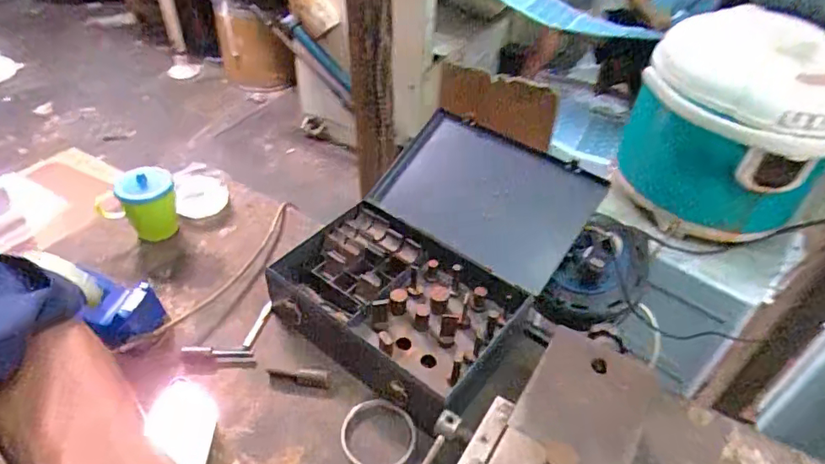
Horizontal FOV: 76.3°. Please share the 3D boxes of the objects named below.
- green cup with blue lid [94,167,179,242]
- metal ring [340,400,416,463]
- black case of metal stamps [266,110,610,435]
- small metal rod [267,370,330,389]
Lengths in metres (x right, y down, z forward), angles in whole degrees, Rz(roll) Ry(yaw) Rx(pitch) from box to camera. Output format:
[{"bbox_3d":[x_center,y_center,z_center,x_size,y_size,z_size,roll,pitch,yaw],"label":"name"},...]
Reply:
[{"bbox_3d":[-0.399,-0.032,0.769,0.102,0.109,0.069,-21,48,-25],"label":"green cup with blue lid"},{"bbox_3d":[-0.040,0.232,0.601,0.085,0.009,0.076,-3,63,6],"label":"metal ring"},{"bbox_3d":[0.033,0.019,0.699,0.289,0.143,0.357,28,48,24],"label":"black case of metal stamps"},{"bbox_3d":[-0.137,0.176,0.633,0.075,0.011,0.018,6,43,2],"label":"small metal rod"}]

